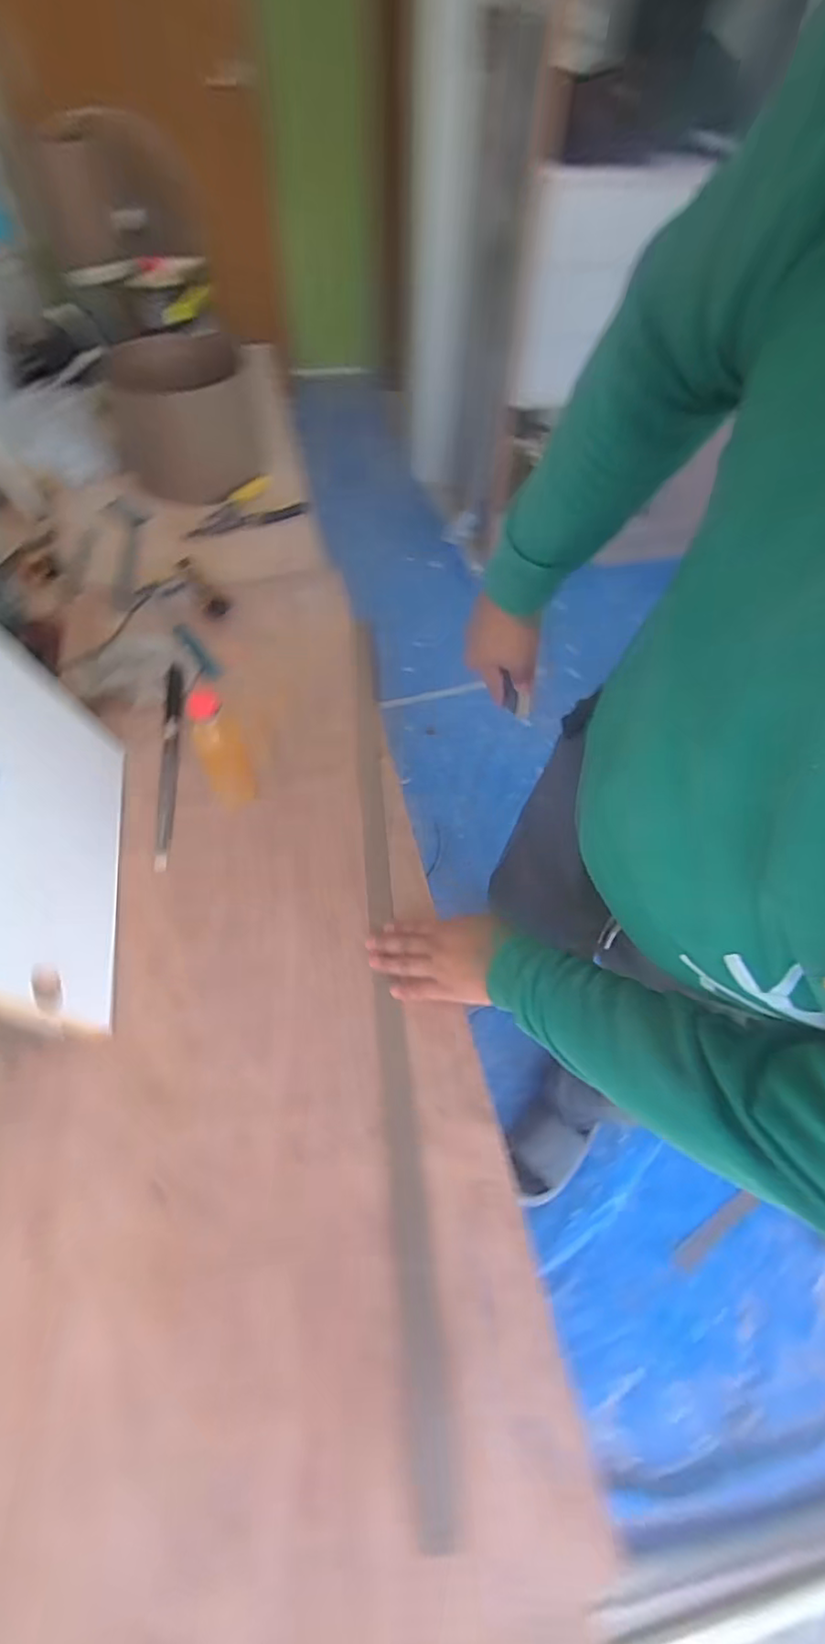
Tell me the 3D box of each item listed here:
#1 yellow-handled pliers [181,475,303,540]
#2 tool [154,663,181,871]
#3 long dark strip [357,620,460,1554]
[{"bbox_3d":[-0.330,-0.606,1.142,0.221,0.031,0.106,-22,59,-17],"label":"yellow-handled pliers"},{"bbox_3d":[-0.327,-0.085,0.805,0.022,0.023,0.329,-6,56,-8],"label":"tool"},{"bbox_3d":[-0.032,0.109,0.694,0.033,0.017,0.959,-3,56,-6],"label":"long dark strip"}]

